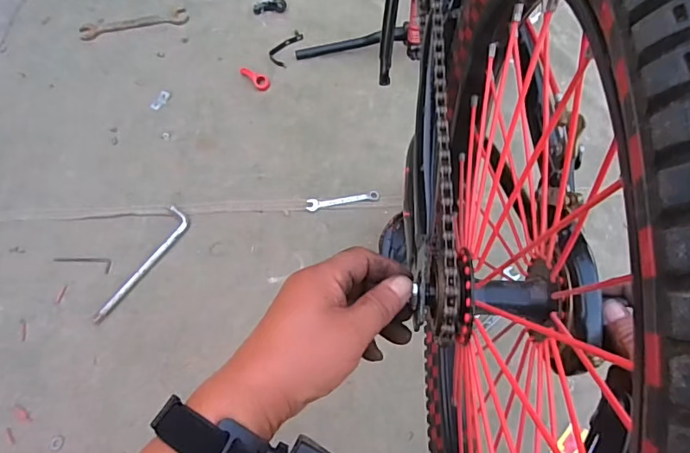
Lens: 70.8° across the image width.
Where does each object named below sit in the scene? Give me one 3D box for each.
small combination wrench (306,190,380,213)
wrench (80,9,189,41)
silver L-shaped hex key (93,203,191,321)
[{"bbox_3d":[-0.004,-0.051,0.947,0.142,0.012,0.028,-7,64,-3],"label":"small combination wrench"},{"bbox_3d":[-0.525,-0.506,1.212,0.260,0.007,0.058,-11,64,-5],"label":"wrench"},{"bbox_3d":[-0.374,0.068,0.897,0.050,0.011,0.250,25,66,12],"label":"silver L-shaped hex key"}]

